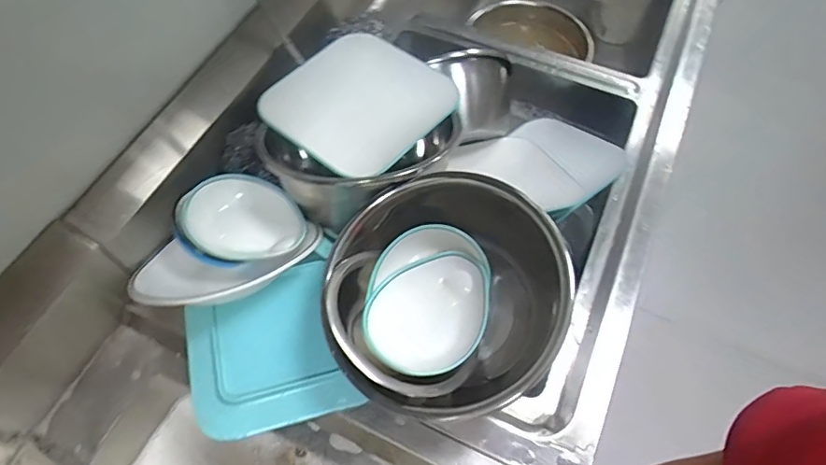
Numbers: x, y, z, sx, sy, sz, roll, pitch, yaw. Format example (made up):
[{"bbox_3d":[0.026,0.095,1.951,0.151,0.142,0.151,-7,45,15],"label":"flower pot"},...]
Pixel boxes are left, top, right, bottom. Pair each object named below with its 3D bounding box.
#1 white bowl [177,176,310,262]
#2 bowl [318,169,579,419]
[{"bbox_3d":[-0.199,-0.014,0.636,0.144,0.057,0.107,1,61,1],"label":"white bowl"},{"bbox_3d":[0.030,0.074,0.567,0.234,0.158,0.240,0,61,0],"label":"bowl"}]

